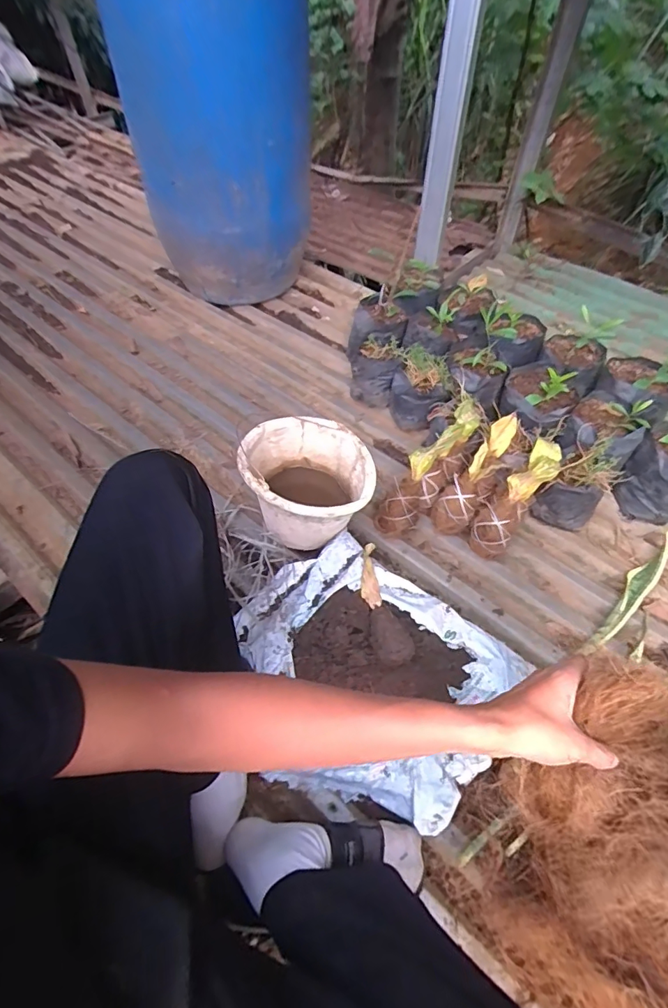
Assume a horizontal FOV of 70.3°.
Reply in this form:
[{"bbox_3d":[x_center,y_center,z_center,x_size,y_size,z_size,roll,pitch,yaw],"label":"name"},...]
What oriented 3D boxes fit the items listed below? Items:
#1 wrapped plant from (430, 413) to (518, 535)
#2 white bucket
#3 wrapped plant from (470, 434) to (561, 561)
[{"bbox_3d":[0.279,-0.060,0.927,0.077,0.071,0.263,34,94,23],"label":"wrapped plant"},{"bbox_3d":[-0.051,-0.029,0.909,0.225,0.188,0.248,-16,57,-11],"label":"white bucket"},{"bbox_3d":[0.346,-0.012,0.907,0.078,0.101,0.255,37,96,25],"label":"wrapped plant"}]

